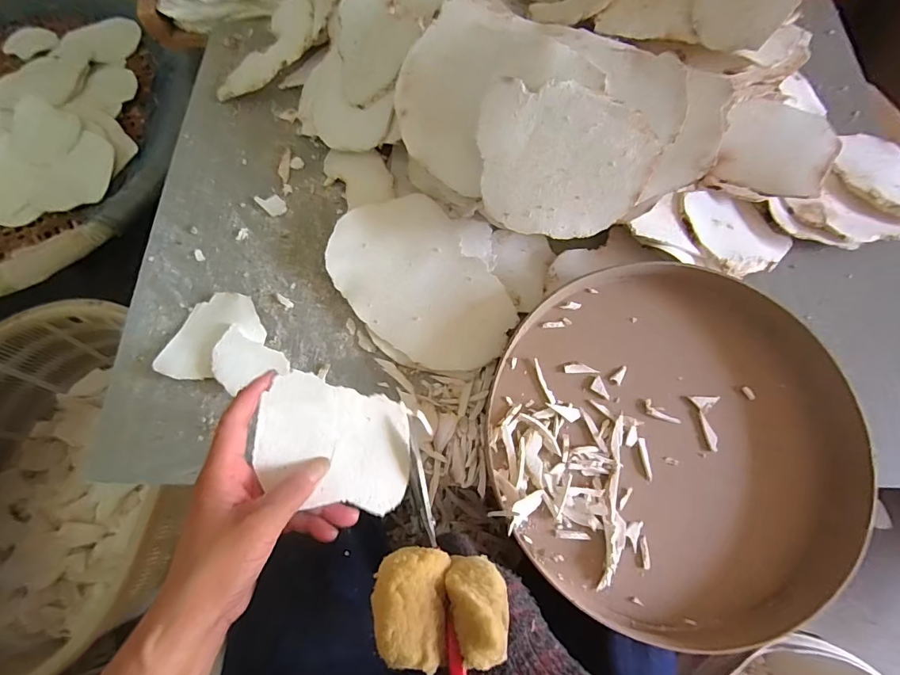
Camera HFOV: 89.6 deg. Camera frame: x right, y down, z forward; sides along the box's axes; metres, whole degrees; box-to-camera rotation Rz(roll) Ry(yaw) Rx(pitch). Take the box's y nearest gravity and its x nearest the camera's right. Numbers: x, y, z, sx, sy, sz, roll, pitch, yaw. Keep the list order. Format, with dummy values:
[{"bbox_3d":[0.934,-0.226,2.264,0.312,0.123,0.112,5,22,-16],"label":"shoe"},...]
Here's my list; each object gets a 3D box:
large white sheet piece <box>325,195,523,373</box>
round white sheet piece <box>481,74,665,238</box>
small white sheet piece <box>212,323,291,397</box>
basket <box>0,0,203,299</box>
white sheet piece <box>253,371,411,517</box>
[{"bbox_3d":[-0.030,-0.050,0.442,0.121,0.030,0.193,-35,72,-9],"label":"large white sheet piece"},{"bbox_3d":[0.092,-0.148,0.382,0.142,0.009,0.123,11,94,11],"label":"round white sheet piece"},{"bbox_3d":[-0.192,0.026,0.426,0.068,0.011,0.051,28,74,12],"label":"small white sheet piece"},{"bbox_3d":[-0.944,-0.404,0.878,0.804,0.057,0.796,-42,73,-12],"label":"basket"},{"bbox_3d":[-0.080,0.074,0.322,0.107,0.004,0.079,16,69,-7],"label":"white sheet piece"}]

